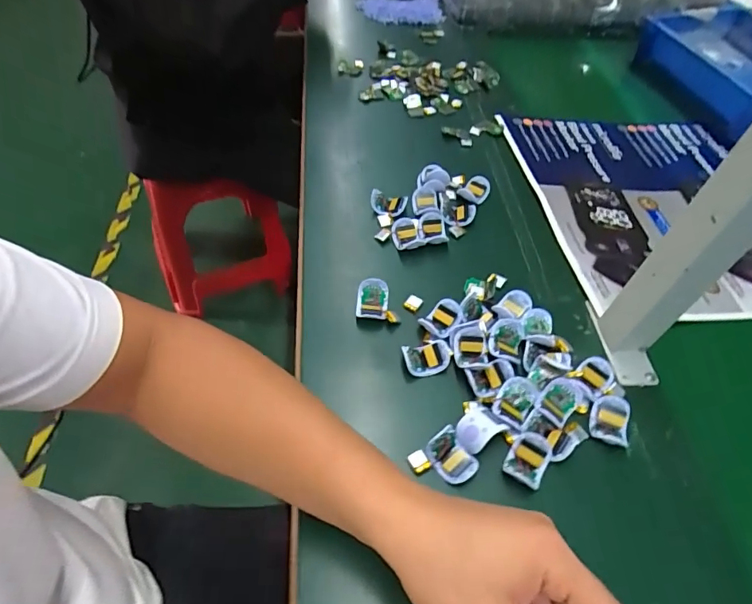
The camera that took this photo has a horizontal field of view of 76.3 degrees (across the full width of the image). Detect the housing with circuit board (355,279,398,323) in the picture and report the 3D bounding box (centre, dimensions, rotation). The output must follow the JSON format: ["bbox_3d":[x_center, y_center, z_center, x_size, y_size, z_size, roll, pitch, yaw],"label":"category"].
[{"bbox_3d":[0.000,0.000,0.480,0.038,0.020,0.042,1,53,-4],"label":"housing with circuit board"}]

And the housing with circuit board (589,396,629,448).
[{"bbox_3d":[0.204,0.101,0.417,0.029,0.010,0.046,22,54,12],"label":"housing with circuit board"}]

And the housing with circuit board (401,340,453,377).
[{"bbox_3d":[0.050,0.052,0.446,0.047,0.018,0.029,-13,55,-14],"label":"housing with circuit board"}]

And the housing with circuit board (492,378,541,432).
[{"bbox_3d":[0.122,0.088,0.416,0.030,0.014,0.046,28,56,16],"label":"housing with circuit board"}]

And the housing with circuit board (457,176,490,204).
[{"bbox_3d":[0.123,-0.139,0.596,0.030,0.015,0.041,37,59,22],"label":"housing with circuit board"}]

